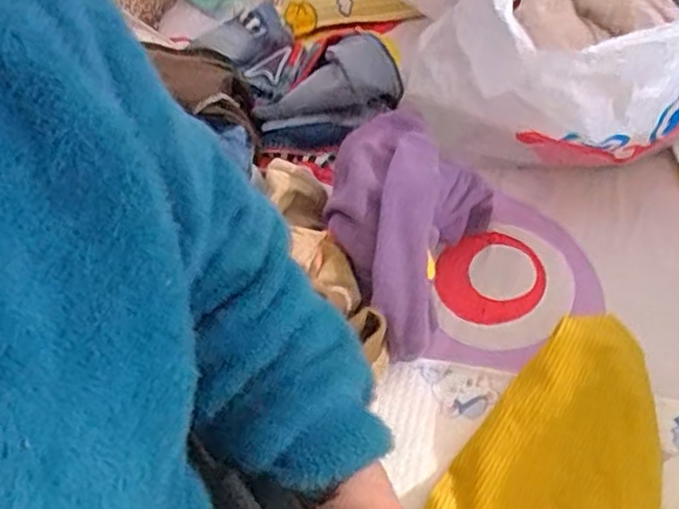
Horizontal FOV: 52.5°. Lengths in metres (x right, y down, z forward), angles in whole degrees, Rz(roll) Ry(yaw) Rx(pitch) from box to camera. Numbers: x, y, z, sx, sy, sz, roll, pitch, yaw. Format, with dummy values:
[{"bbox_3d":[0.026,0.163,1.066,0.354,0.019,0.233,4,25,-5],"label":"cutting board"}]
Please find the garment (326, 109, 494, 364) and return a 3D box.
[{"bbox_3d":[0.050,-0.025,0.628,0.137,0.111,0.210,16,50,22],"label":"garment"}]

